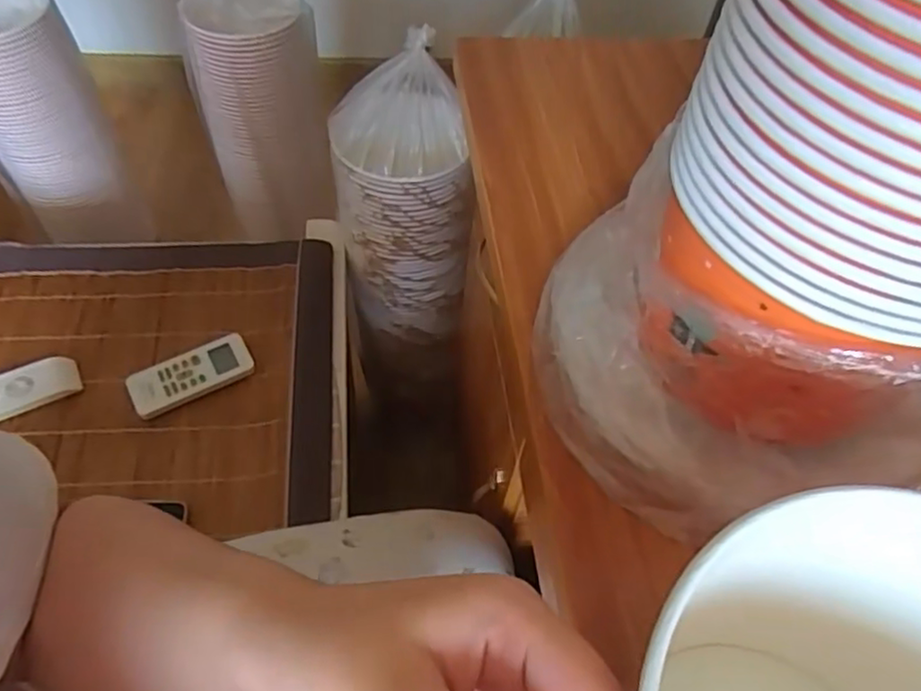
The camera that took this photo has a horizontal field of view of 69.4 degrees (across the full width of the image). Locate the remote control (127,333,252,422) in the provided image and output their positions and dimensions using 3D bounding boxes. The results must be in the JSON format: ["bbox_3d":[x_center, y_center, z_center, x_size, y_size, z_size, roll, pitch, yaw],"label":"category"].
[{"bbox_3d":[-0.301,0.033,0.745,0.130,0.021,0.059,-21,58,-19],"label":"remote control"}]

